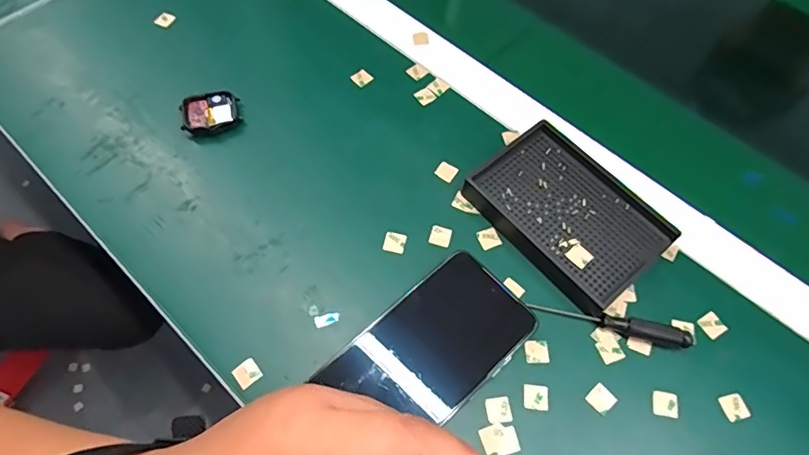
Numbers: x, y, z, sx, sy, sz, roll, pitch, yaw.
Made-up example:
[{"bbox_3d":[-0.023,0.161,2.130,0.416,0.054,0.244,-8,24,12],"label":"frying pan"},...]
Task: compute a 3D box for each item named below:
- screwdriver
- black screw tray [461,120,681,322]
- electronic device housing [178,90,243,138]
[{"bbox_3d":[0.141,0.065,0.349,0.105,0.015,0.012,13,63,5],"label":"screwdriver"},{"bbox_3d":[0.126,-0.012,0.386,0.096,0.020,0.136,-35,69,-18],"label":"black screw tray"},{"bbox_3d":[-0.163,-0.095,0.426,0.047,0.014,0.037,-14,64,-9],"label":"electronic device housing"}]

